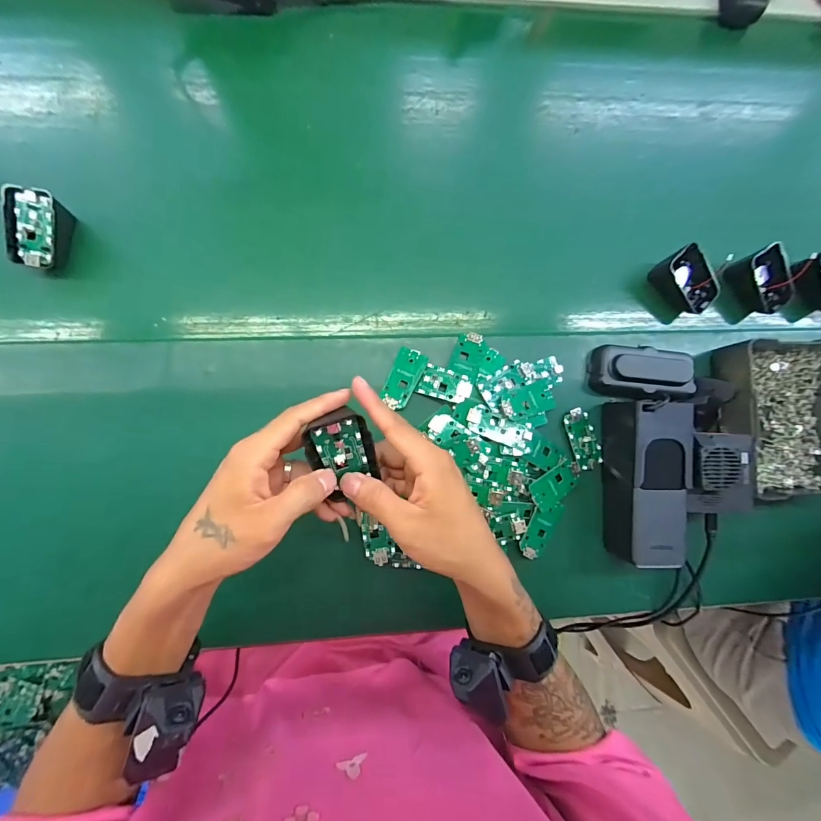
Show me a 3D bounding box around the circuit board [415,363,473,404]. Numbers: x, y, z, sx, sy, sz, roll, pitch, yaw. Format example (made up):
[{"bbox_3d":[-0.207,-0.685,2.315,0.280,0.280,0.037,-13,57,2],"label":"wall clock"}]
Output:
[{"bbox_3d":[0.036,-0.026,0.392,0.052,0.004,0.031,16,90,8],"label":"circuit board"}]

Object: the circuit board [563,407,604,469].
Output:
[{"bbox_3d":[0.182,0.030,0.408,0.031,0.007,0.063,-14,85,-6],"label":"circuit board"}]

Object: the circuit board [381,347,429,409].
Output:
[{"bbox_3d":[-0.007,-0.032,0.393,0.029,0.007,0.061,23,82,-2],"label":"circuit board"}]

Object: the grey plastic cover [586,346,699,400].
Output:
[{"bbox_3d":[0.244,-0.039,0.407,0.104,0.023,0.055,3,84,-5],"label":"grey plastic cover"}]

